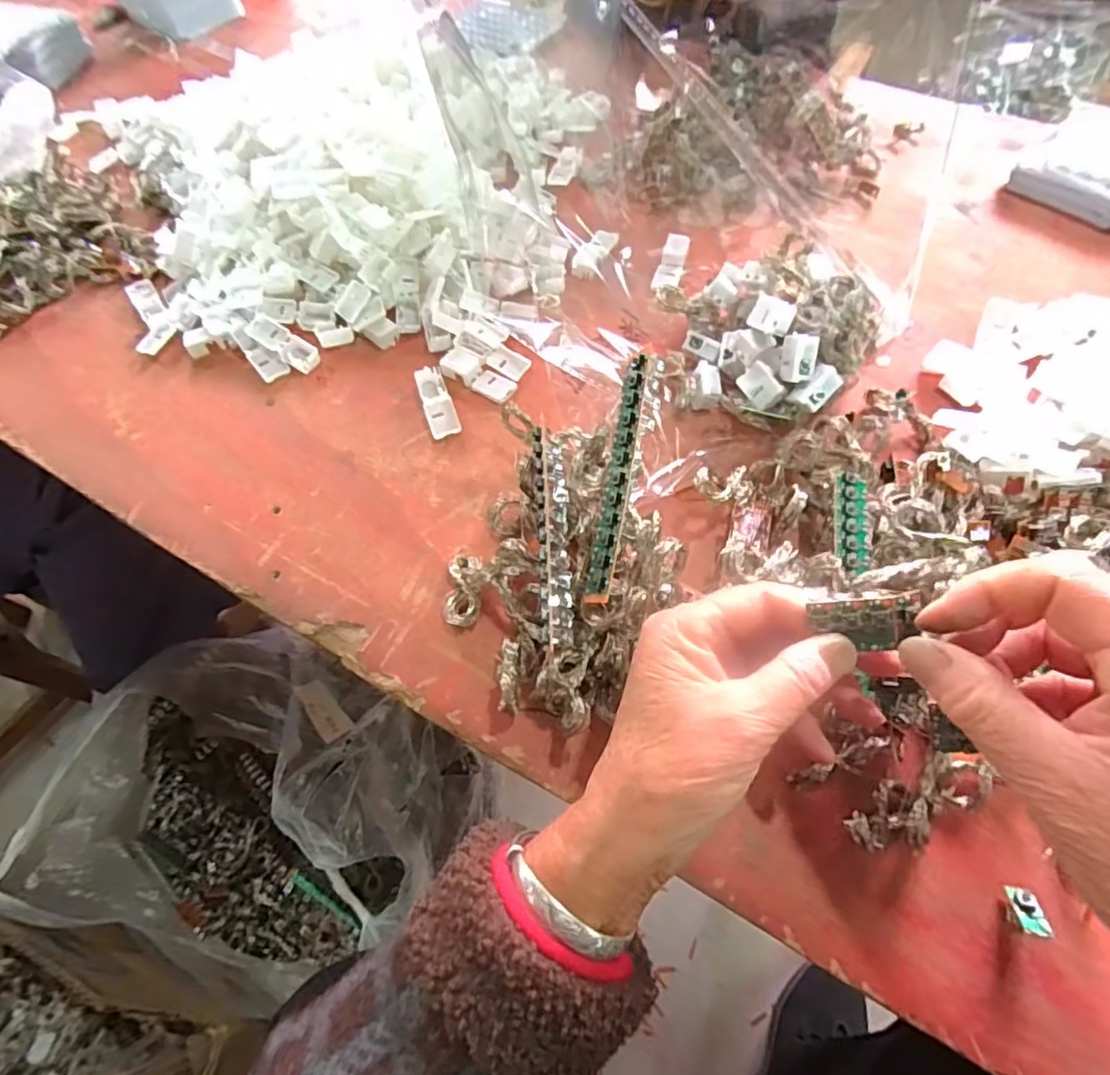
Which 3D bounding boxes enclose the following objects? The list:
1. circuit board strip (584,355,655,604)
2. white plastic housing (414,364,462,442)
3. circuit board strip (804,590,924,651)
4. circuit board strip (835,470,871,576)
[{"bbox_3d":[0.031,-0.029,0.285,0.013,0.009,0.122,10,79,9],"label":"circuit board strip"},{"bbox_3d":[-0.080,-0.093,0.412,0.020,0.009,0.058,-18,62,-7],"label":"white plastic housing"},{"bbox_3d":[0.116,0.033,0.225,0.038,0.005,0.020,-10,93,18],"label":"circuit board strip"},{"bbox_3d":[0.155,-0.008,0.314,0.020,0.004,0.059,17,64,-10],"label":"circuit board strip"}]

